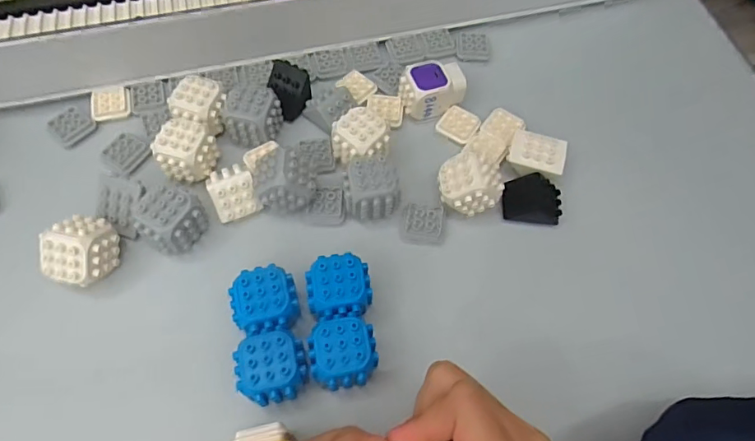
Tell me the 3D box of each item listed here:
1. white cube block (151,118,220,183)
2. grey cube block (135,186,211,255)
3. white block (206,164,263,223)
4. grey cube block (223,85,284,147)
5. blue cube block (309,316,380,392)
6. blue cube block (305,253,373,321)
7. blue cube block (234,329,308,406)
[{"bbox_3d":[-0.129,-0.046,0.345,0.034,0.032,0.034,7,64,0],"label":"white cube block"},{"bbox_3d":[-0.129,0.001,0.322,0.030,0.034,0.037,34,67,12],"label":"grey cube block"},{"bbox_3d":[-0.096,-0.018,0.341,0.028,0.022,0.030,-21,68,-13],"label":"white block"},{"bbox_3d":[-0.088,-0.073,0.361,0.036,0.031,0.032,11,64,1],"label":"grey cube block"},{"bbox_3d":[-0.019,0.077,0.287,0.035,0.035,0.035,-11,66,-9],"label":"blue cube block"},{"bbox_3d":[-0.023,0.043,0.304,0.036,0.034,0.037,-7,65,-7],"label":"blue cube block"},{"bbox_3d":[-0.057,0.083,0.283,0.036,0.034,0.036,-8,65,-8],"label":"blue cube block"}]

